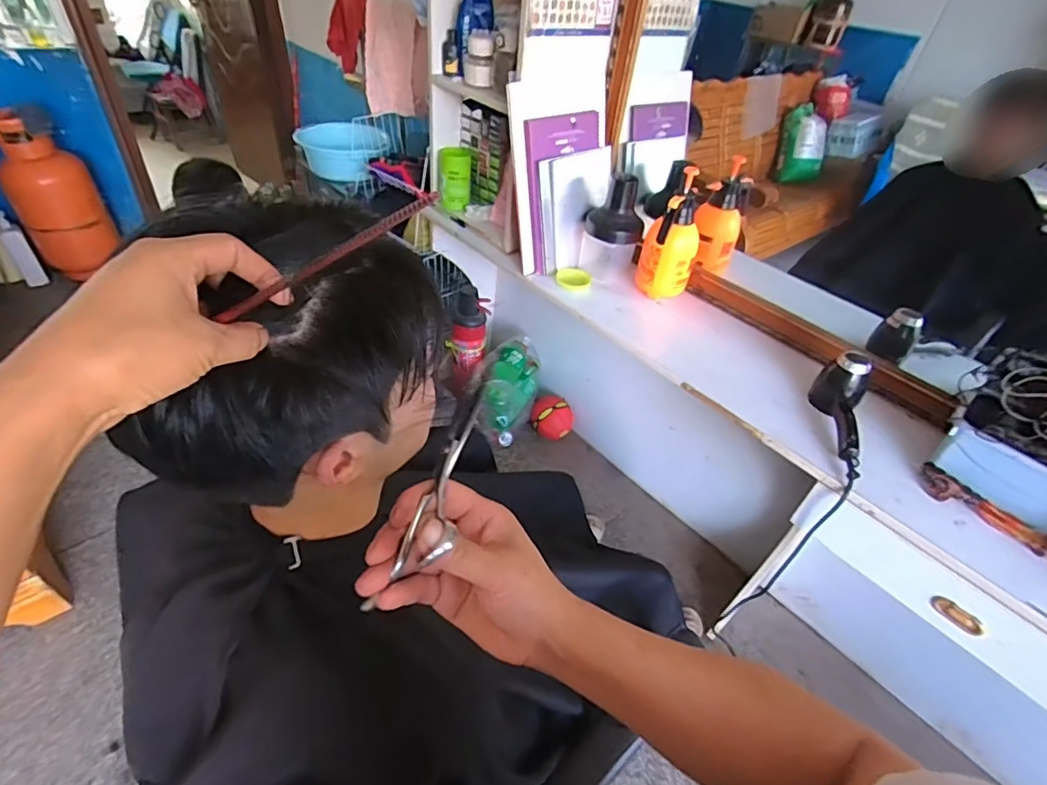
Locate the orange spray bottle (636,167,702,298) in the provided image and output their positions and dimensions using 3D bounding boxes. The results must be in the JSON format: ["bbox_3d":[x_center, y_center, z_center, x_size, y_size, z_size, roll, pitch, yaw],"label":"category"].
[{"bbox_3d":[0.372,-0.373,1.290,0.135,0.312,0.126,17,41,10],"label":"orange spray bottle"}]

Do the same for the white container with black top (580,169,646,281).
[{"bbox_3d":[0.241,-0.439,1.373,0.153,0.244,0.161,14,41,6],"label":"white container with black top"}]

